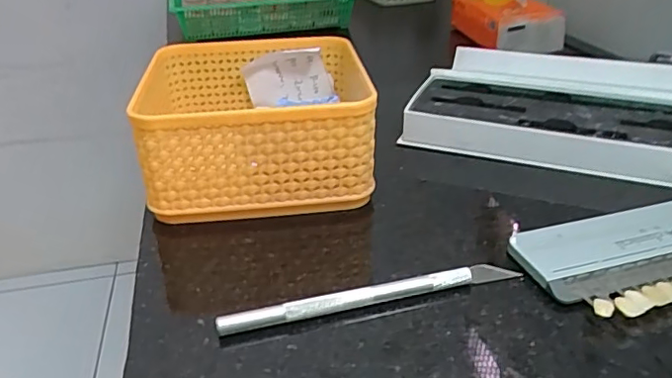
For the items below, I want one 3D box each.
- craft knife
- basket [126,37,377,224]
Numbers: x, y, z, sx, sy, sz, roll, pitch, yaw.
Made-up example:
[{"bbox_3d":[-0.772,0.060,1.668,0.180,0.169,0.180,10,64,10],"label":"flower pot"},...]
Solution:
[{"bbox_3d":[0.017,0.048,0.251,0.136,0.009,0.005,-9,28,-13],"label":"craft knife"},{"bbox_3d":[-0.049,-0.042,0.351,0.130,0.065,0.130,-4,28,-4],"label":"basket"}]

